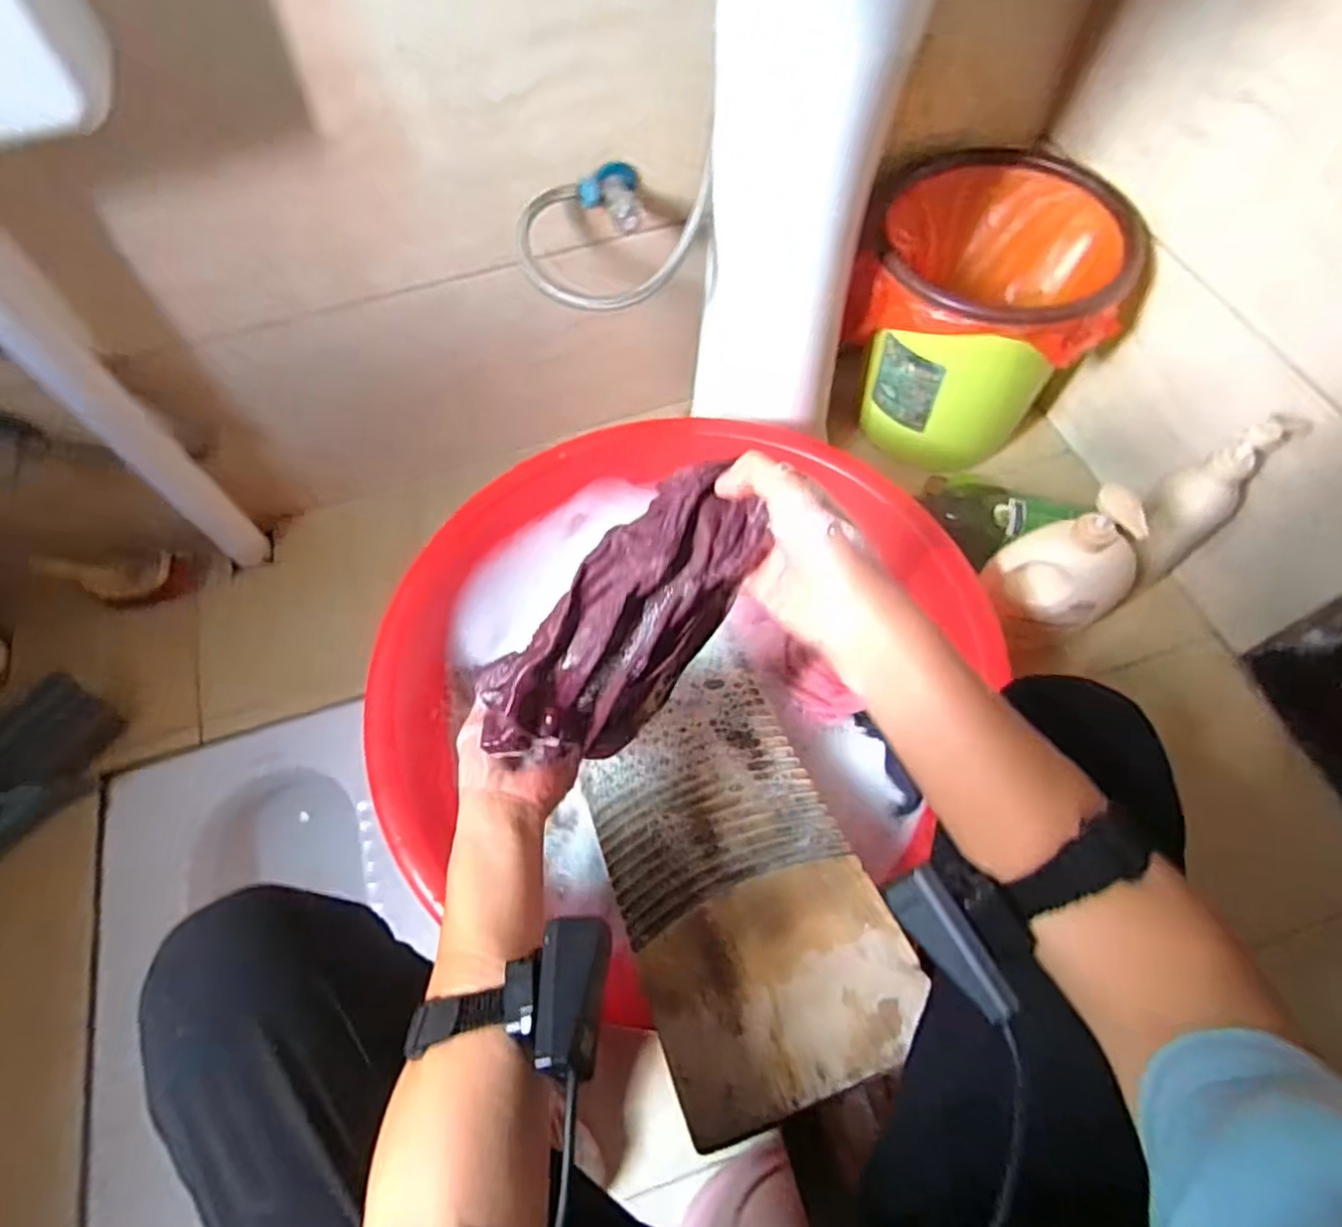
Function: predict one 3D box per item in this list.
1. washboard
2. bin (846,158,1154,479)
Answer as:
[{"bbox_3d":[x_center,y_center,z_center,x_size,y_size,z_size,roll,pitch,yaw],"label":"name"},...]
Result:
[{"bbox_3d":[0.044,0.194,0.588,0.194,0.019,0.372,-17,45,-8],"label":"washboard"},{"bbox_3d":[0.358,-0.351,0.858,0.265,0.267,0.268,-1,62,1],"label":"bin"}]

